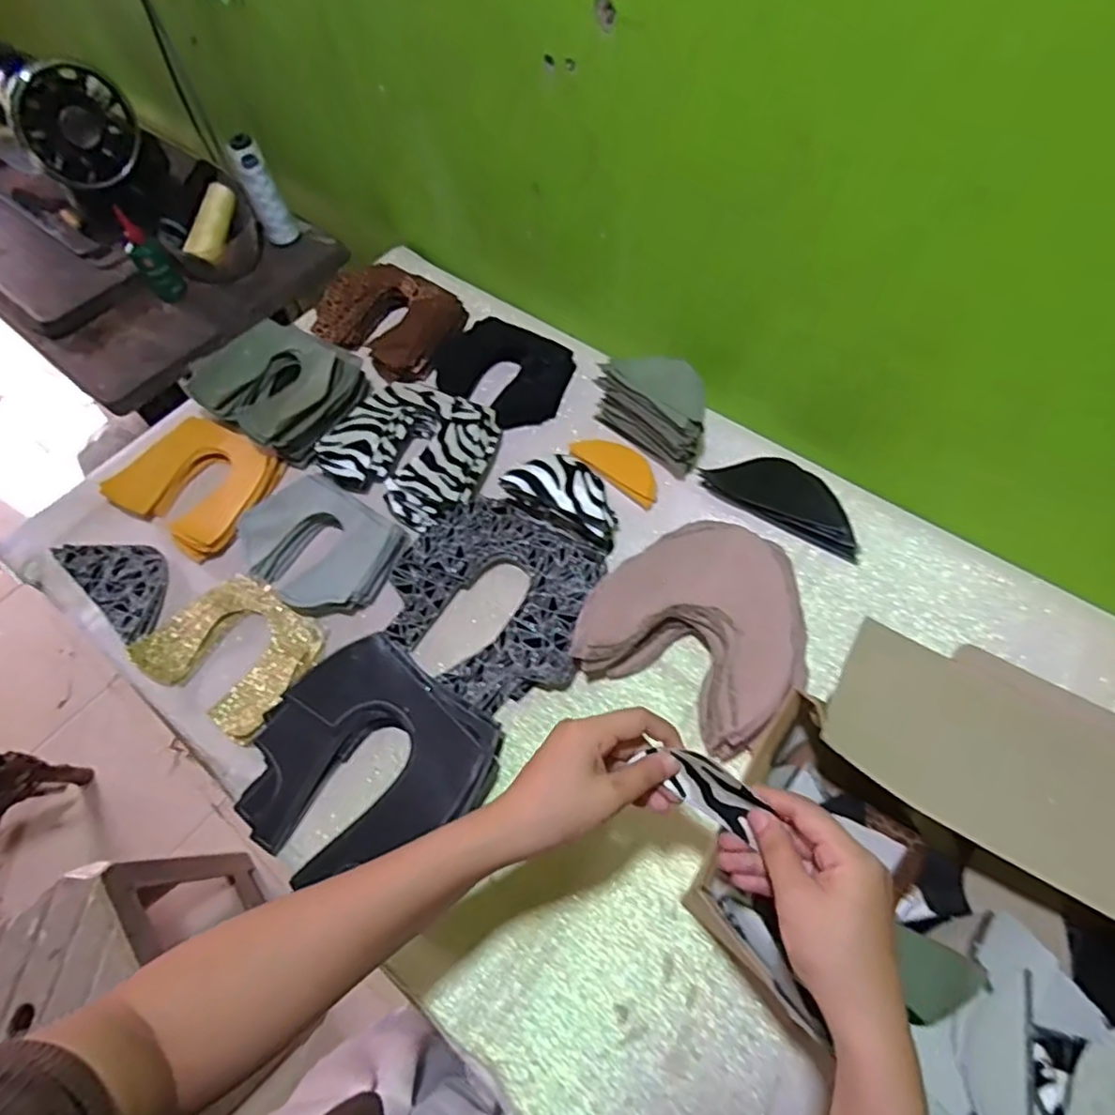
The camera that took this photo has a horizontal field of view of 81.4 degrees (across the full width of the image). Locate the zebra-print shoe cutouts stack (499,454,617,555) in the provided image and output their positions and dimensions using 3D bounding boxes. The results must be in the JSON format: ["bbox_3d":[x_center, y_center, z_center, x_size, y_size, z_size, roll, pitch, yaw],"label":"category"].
[{"bbox_3d":[0.007,-0.058,0.649,0.119,0.060,0.055,25,65,17],"label":"zebra-print shoe cutouts stack"}]

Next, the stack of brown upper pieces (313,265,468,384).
[{"bbox_3d":[-0.214,-0.303,0.814,0.171,0.050,0.140,23,64,16],"label":"stack of brown upper pieces"}]

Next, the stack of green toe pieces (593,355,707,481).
[{"bbox_3d":[0.105,-0.157,0.686,0.060,0.091,0.125,-37,64,-17],"label":"stack of green toe pieces"}]

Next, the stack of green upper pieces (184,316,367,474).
[{"bbox_3d":[-0.313,-0.192,0.738,0.156,0.066,0.146,24,64,16],"label":"stack of green upper pieces"}]

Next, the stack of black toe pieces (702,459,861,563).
[{"bbox_3d":[0.231,-0.060,0.652,0.161,0.023,0.070,34,68,21],"label":"stack of black toe pieces"}]

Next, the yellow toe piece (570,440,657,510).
[{"bbox_3d":[0.068,-0.100,0.695,0.104,0.016,0.054,32,67,20],"label":"yellow toe piece"}]

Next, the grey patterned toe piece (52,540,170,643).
[{"bbox_3d":[-0.440,0.020,0.662,0.145,0.018,0.071,38,69,22],"label":"grey patterned toe piece"}]

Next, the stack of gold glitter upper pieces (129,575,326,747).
[{"bbox_3d":[-0.307,0.087,0.616,0.160,0.021,0.120,27,65,18],"label":"stack of gold glitter upper pieces"}]

